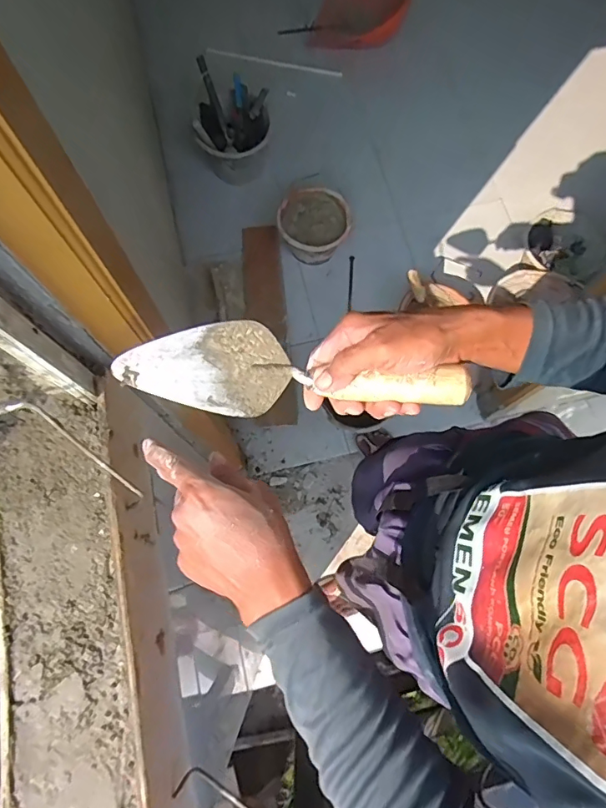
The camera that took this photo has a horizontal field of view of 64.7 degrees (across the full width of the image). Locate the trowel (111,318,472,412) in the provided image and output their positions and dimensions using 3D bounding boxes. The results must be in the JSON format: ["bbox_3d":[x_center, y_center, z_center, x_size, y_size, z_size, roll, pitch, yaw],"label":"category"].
[{"bbox_3d":[-0.011,-0.030,0.441,0.303,0.061,0.069,9,71,13],"label":"trowel"}]

